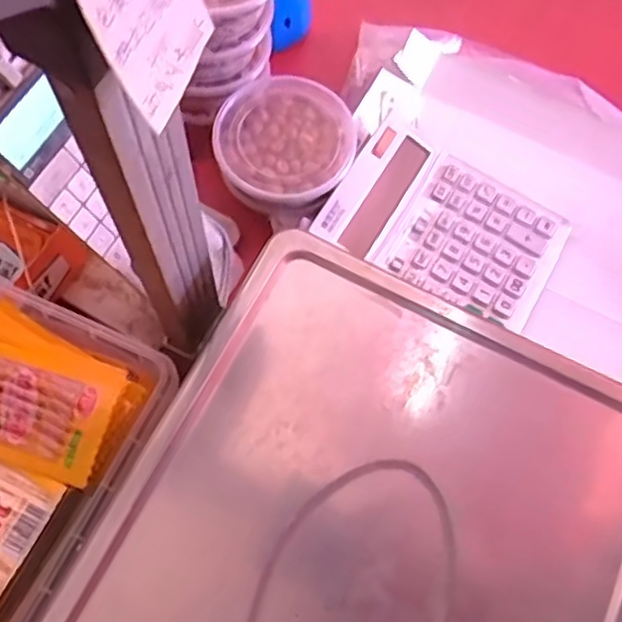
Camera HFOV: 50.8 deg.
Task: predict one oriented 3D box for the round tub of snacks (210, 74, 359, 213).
[{"bbox_3d":[-0.021,-0.131,0.542,0.106,0.056,0.109,1,69,-2],"label":"round tub of snacks"}]

